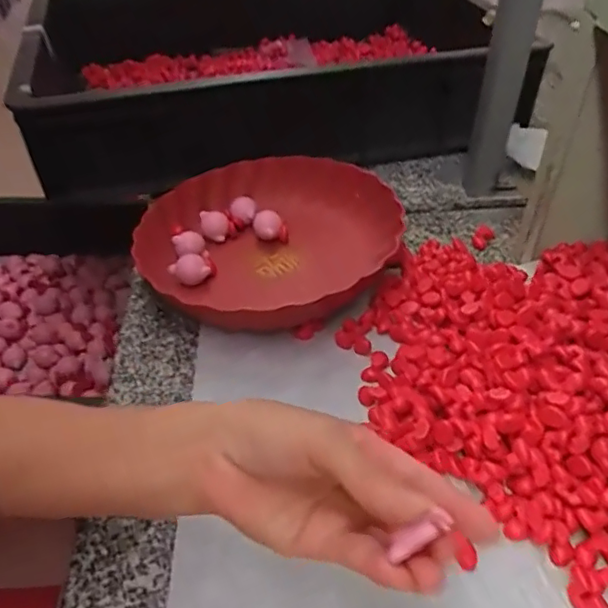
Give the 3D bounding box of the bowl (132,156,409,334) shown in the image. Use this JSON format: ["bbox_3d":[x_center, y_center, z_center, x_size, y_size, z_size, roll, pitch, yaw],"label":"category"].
[{"bbox_3d":[-0.029,-0.061,0.530,0.235,0.054,0.229,-1,45,1],"label":"bowl"}]

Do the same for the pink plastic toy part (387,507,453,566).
[{"bbox_3d":[0.046,0.093,0.225,0.026,0.006,0.007,-26,50,-15],"label":"pink plastic toy part"}]

